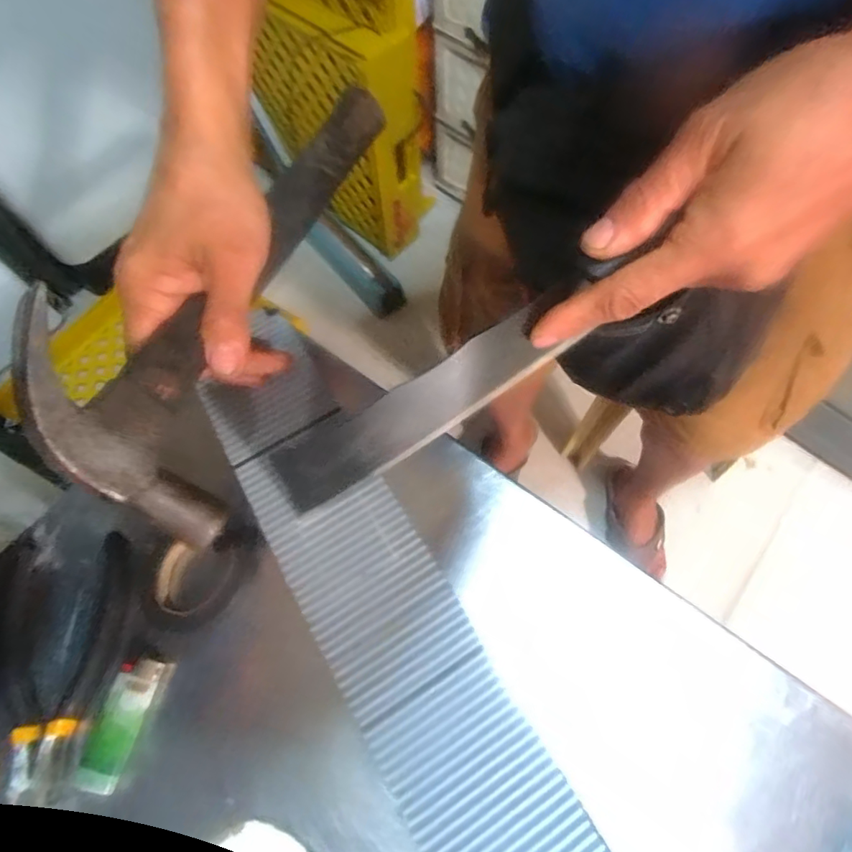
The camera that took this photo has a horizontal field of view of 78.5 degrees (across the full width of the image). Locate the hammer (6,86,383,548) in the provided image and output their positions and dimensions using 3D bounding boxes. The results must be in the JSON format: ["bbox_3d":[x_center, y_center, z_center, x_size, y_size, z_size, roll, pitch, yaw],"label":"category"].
[{"bbox_3d":[-0.116,-0.105,0.291,0.031,0.108,0.315,-8,60,39],"label":"hammer"}]

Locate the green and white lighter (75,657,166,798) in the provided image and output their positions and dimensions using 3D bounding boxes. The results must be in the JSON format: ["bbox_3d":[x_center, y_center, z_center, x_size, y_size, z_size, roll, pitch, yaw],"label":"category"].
[{"bbox_3d":[-0.152,0.147,0.258,0.020,0.007,0.057,11,67,7],"label":"green and white lighter"}]

